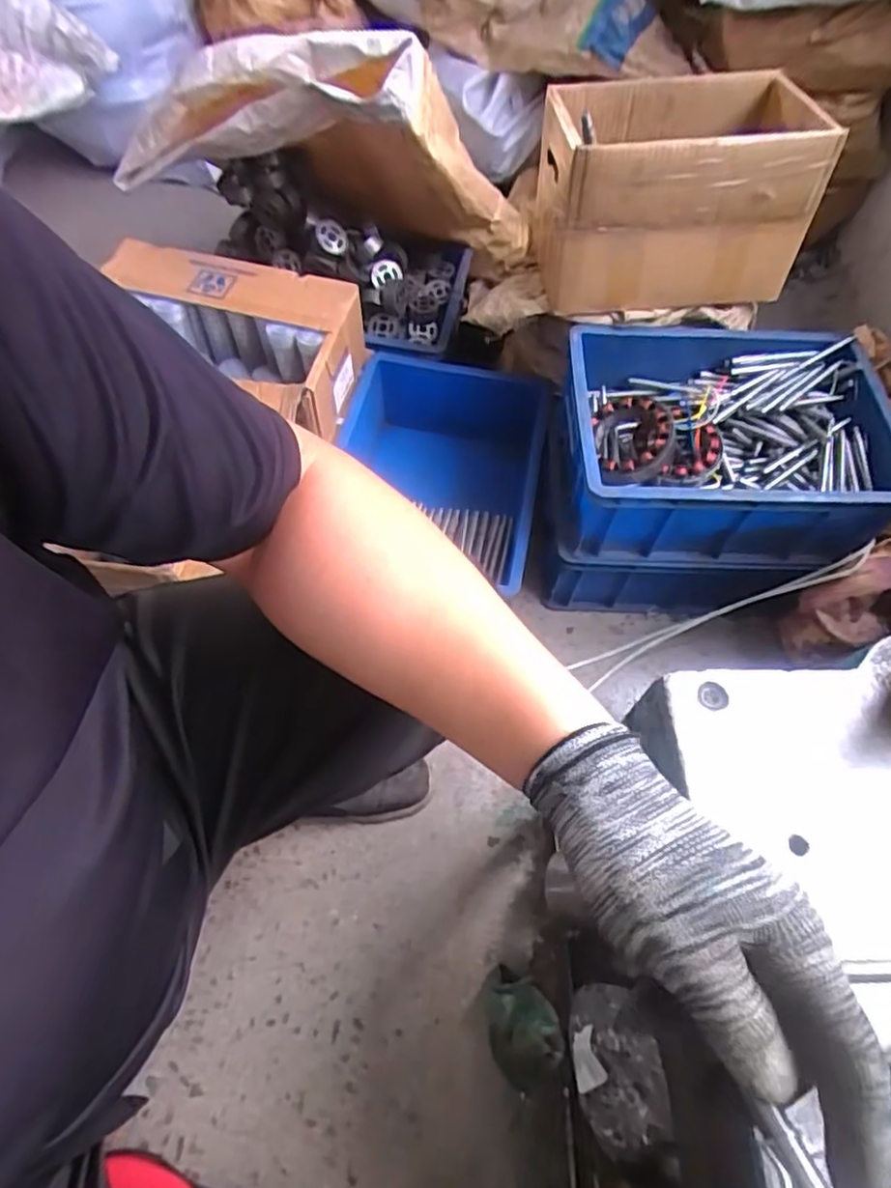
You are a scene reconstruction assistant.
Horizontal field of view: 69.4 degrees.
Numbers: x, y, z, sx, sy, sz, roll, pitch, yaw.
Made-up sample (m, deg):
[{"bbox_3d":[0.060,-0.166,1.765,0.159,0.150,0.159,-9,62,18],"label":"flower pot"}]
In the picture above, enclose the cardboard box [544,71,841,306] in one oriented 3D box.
[{"bbox_3d":[0.297,-0.530,0.850,0.343,0.209,0.238,-8,61,-7],"label":"cardboard box"}]

